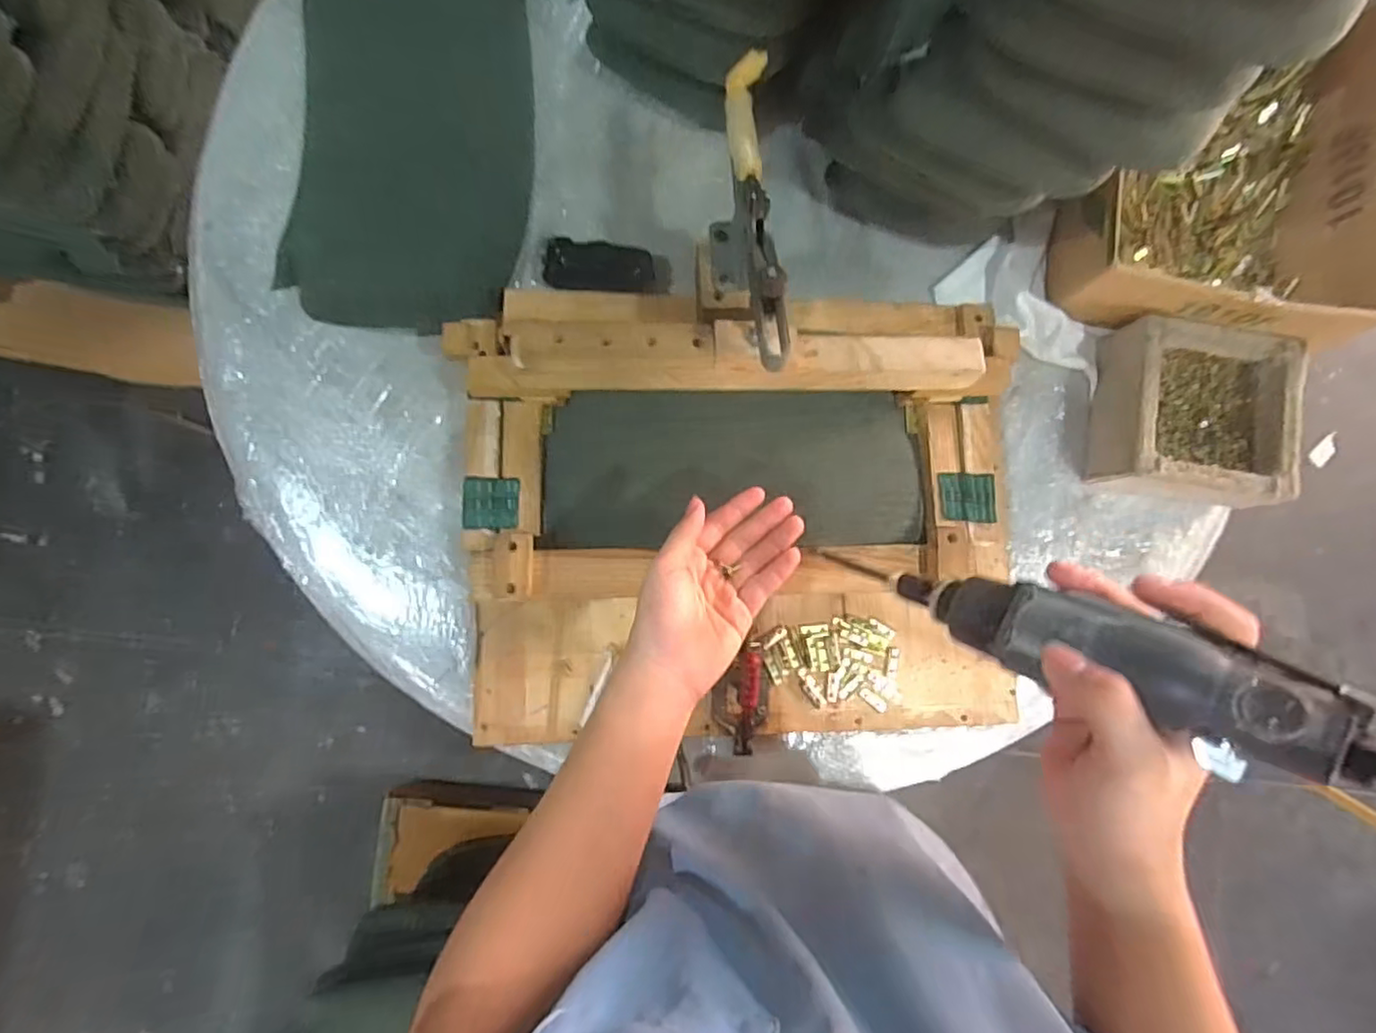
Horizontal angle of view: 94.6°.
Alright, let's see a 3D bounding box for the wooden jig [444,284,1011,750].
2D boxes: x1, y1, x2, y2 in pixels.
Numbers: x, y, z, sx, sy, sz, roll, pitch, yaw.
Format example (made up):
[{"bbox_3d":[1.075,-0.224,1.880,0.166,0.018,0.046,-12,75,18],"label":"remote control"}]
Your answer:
[{"bbox_3d":[0.063,0.000,0.587,0.545,0.144,0.426,0,85,-4],"label":"wooden jig"}]

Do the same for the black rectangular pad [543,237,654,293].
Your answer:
[{"bbox_3d":[-0.091,-0.259,0.659,0.108,0.030,0.042,2,85,-3],"label":"black rectangular pad"}]

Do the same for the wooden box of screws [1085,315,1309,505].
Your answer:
[{"bbox_3d":[0.521,-0.104,0.659,0.170,0.072,0.167,8,84,-3],"label":"wooden box of screws"}]

